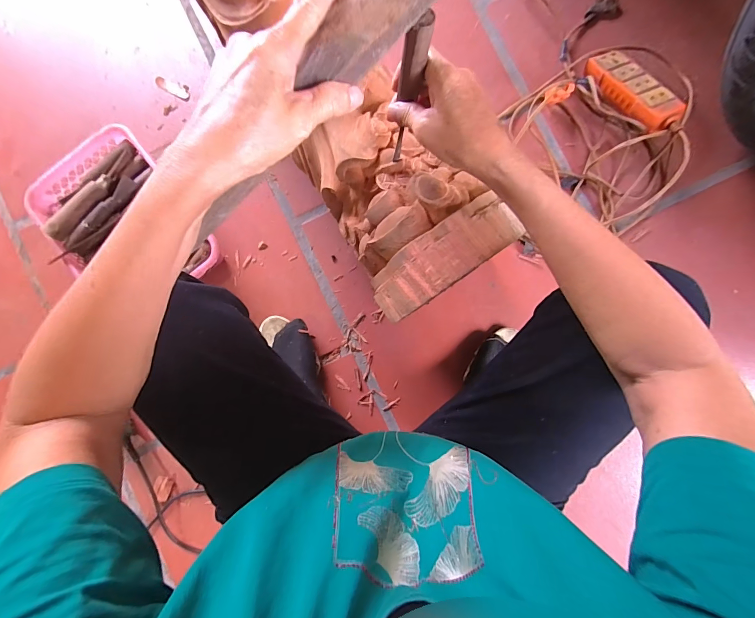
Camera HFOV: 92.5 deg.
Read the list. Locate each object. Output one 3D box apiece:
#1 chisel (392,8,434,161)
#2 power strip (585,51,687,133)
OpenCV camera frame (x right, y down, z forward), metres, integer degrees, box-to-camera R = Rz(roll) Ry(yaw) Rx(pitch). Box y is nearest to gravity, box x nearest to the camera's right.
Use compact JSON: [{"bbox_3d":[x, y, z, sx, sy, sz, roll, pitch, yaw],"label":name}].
[{"bbox_3d":[0.027,-0.199,0.352,0.020,0.171,0.012,0,79,-4],"label":"chisel"},{"bbox_3d":[0.444,-0.382,0.629,0.069,0.036,0.196,-27,65,1],"label":"power strip"}]

